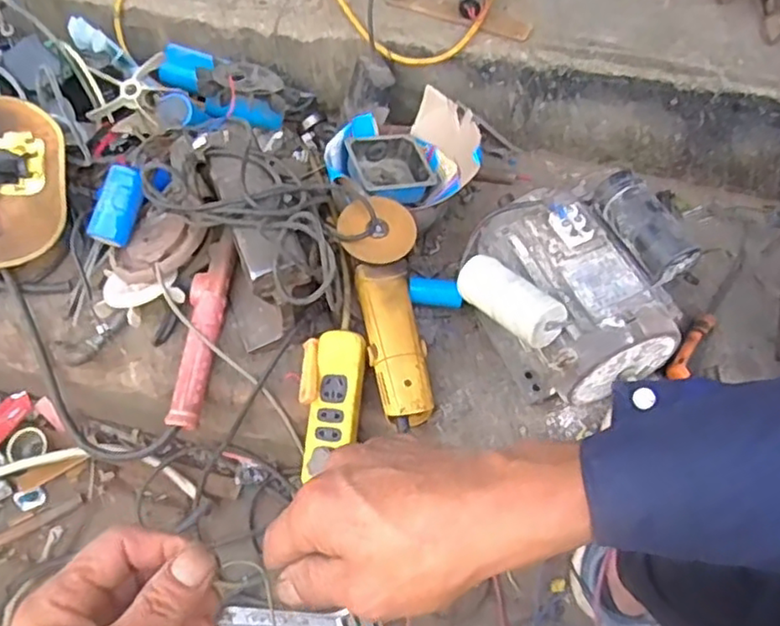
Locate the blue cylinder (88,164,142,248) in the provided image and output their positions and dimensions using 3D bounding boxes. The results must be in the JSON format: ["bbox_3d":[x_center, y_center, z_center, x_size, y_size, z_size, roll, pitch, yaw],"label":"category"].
[{"bbox_3d":[-0.357,-0.140,0.856,0.037,0.035,0.102,15,88,9],"label":"blue cylinder"}]

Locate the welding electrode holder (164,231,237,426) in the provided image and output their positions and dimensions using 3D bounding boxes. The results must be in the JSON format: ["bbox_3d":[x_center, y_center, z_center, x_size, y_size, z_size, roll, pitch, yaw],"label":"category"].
[{"bbox_3d":[-0.240,0.019,0.838,0.045,0.030,0.251,7,73,4],"label":"welding electrode holder"}]

